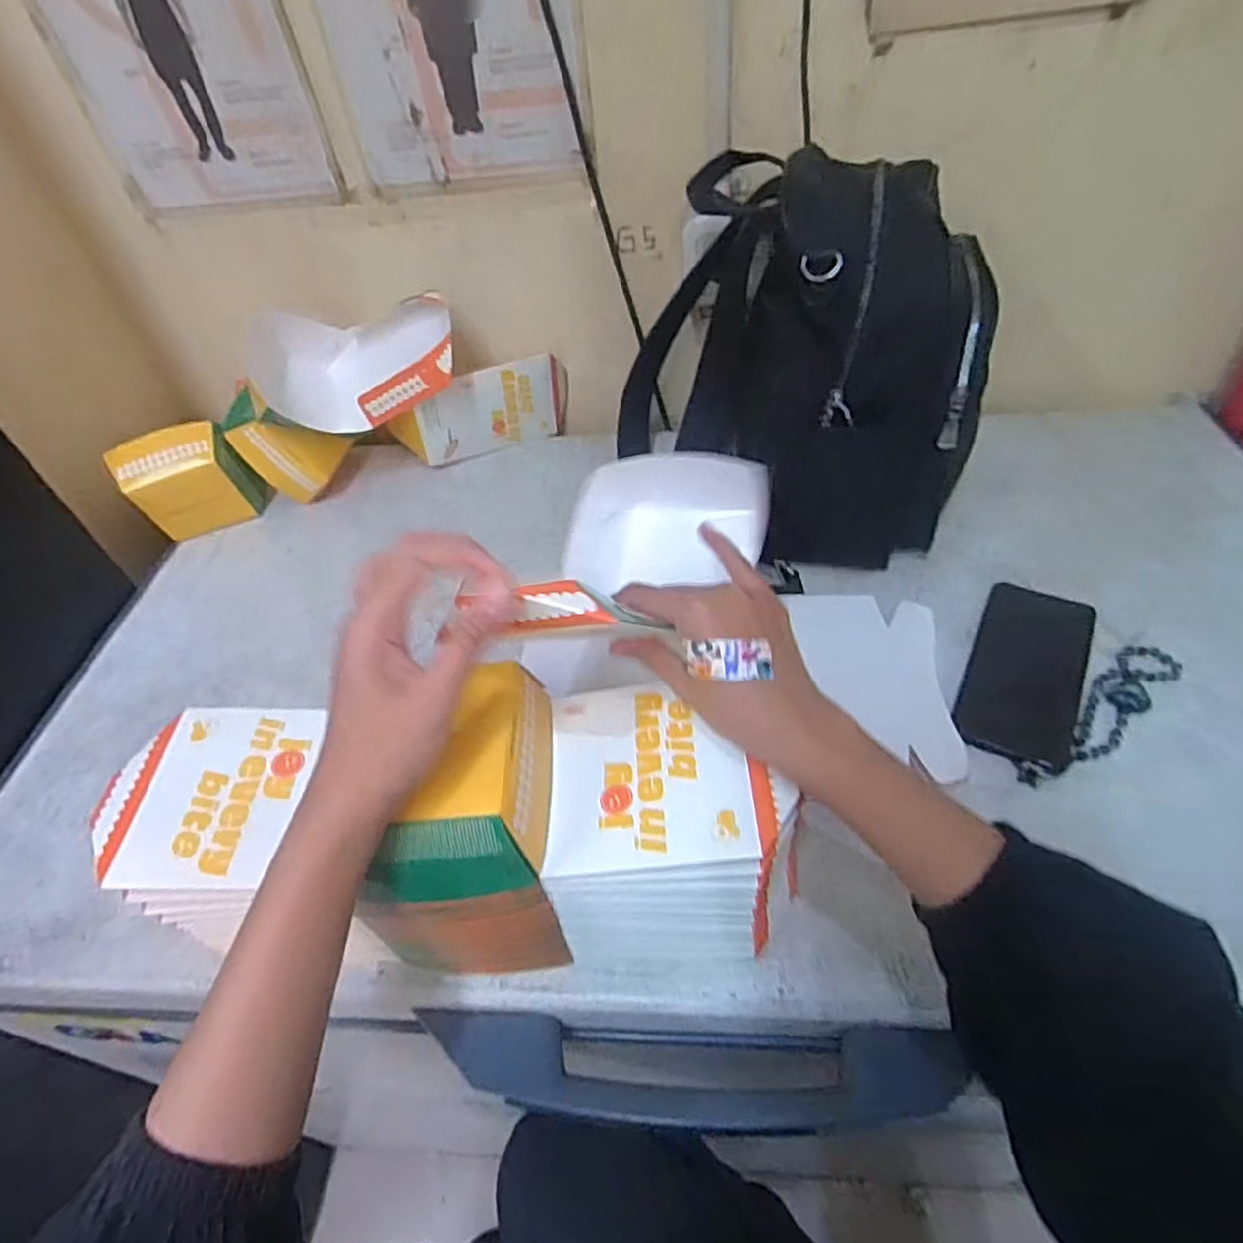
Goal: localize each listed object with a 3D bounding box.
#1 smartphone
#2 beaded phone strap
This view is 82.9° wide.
[{"bbox_3d":[0.304,0.035,0.526,0.077,0.015,0.160,20,54,23],"label":"smartphone"},{"bbox_3d":[0.341,0.068,0.498,0.167,0.010,0.037,-35,53,-22],"label":"beaded phone strap"}]

